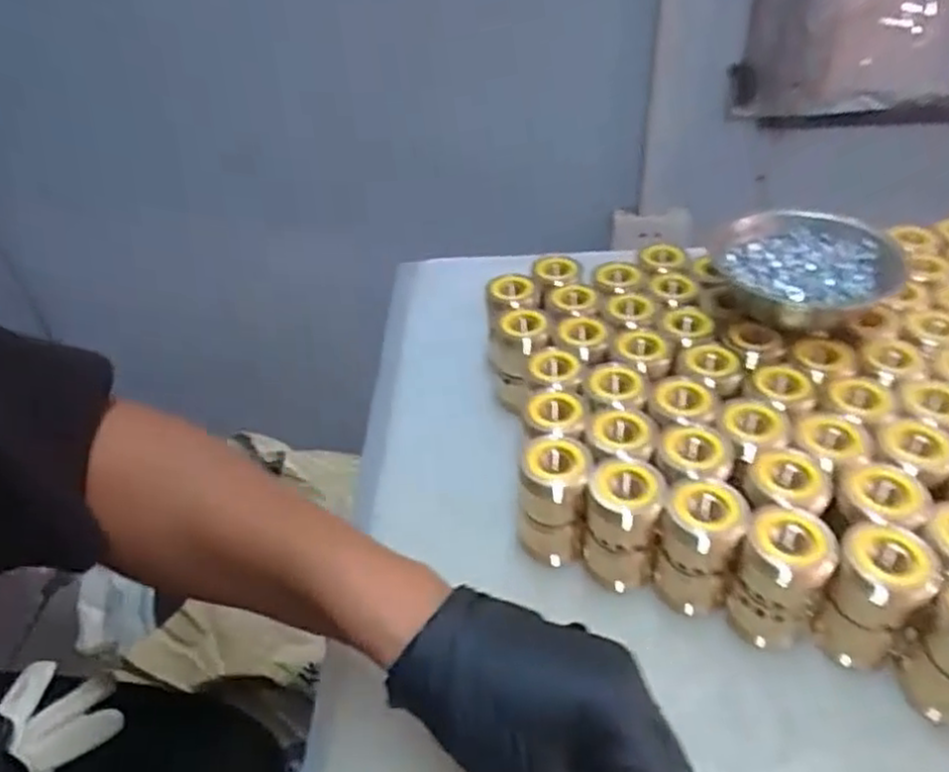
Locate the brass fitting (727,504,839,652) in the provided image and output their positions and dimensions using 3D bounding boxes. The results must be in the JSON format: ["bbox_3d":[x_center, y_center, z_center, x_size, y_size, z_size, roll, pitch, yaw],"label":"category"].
[{"bbox_3d":[0.160,0.103,0.373,0.038,0.074,0.040,23,48,30],"label":"brass fitting"}]

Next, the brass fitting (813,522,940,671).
[{"bbox_3d":[0.200,0.109,0.360,0.039,0.074,0.037,28,50,34],"label":"brass fitting"}]

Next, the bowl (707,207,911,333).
[{"bbox_3d":[0.236,-0.082,0.501,0.114,0.039,0.113,-15,41,-11],"label":"bowl"}]

